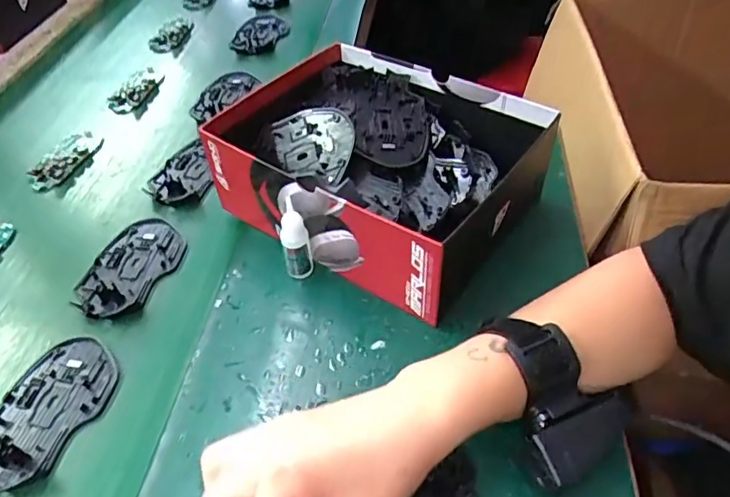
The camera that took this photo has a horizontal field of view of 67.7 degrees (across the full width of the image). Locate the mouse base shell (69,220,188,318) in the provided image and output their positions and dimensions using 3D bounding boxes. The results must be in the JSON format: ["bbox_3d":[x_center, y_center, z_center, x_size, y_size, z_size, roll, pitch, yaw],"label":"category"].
[{"bbox_3d":[-0.204,0.013,0.473,0.071,0.011,0.109,15,49,19],"label":"mouse base shell"}]

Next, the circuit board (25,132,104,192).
[{"bbox_3d":[-0.329,-0.098,0.591,0.046,0.011,0.096,8,48,13],"label":"circuit board"}]

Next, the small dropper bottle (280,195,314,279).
[{"bbox_3d":[-0.054,-0.005,0.428,0.018,0.072,0.019,7,47,11],"label":"small dropper bottle"}]

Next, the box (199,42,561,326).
[{"bbox_3d":[0.009,-0.065,0.469,0.224,0.096,0.205,26,54,27],"label":"box"}]

